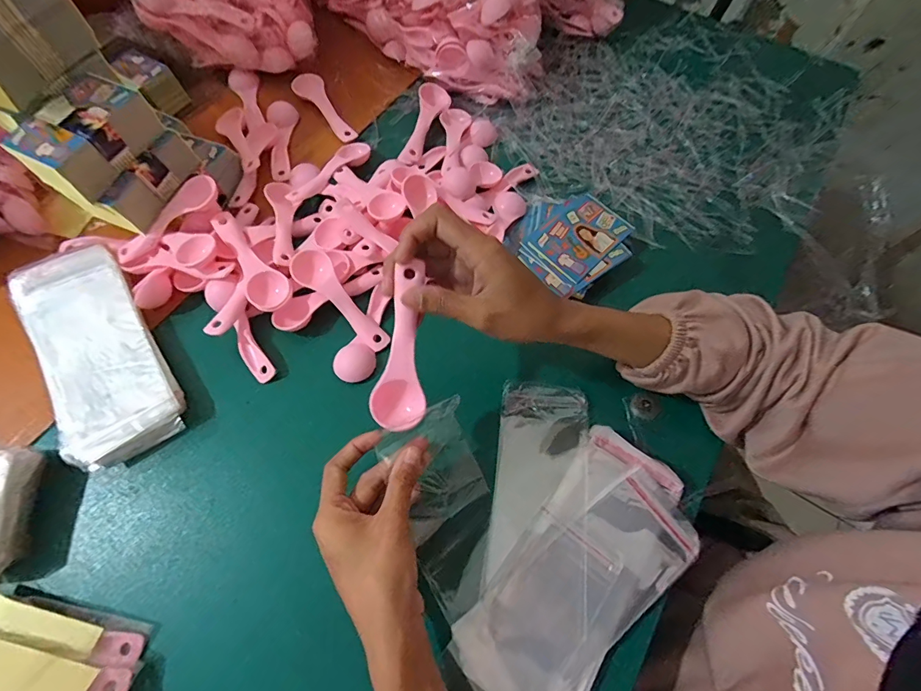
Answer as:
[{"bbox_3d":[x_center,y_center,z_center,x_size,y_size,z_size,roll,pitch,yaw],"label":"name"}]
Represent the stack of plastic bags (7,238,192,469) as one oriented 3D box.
[{"bbox_3d":[-0.308,0.007,0.361,0.086,0.035,0.196,-32,71,-15],"label":"stack of plastic bags"}]

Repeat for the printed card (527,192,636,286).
[{"bbox_3d":[0.117,-0.108,0.412,0.092,0.005,0.063,-41,75,-17],"label":"printed card"}]

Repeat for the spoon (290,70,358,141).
[{"bbox_3d":[-0.160,-0.279,0.500,0.032,0.018,0.110,-32,71,-15],"label":"spoon"}]

